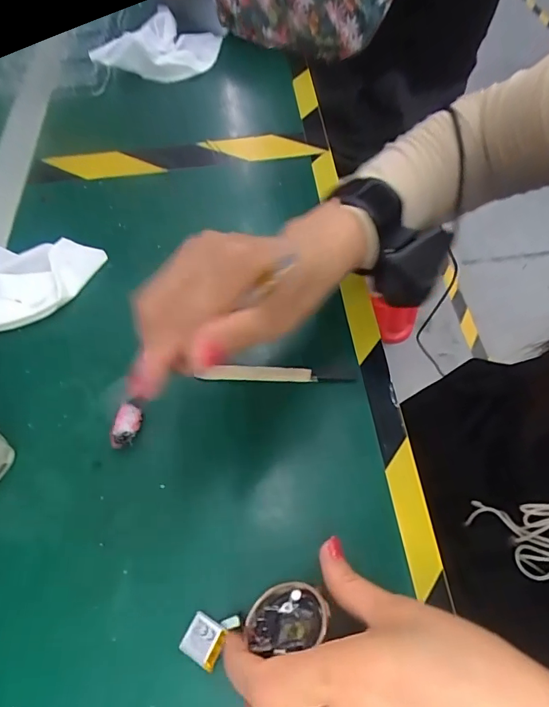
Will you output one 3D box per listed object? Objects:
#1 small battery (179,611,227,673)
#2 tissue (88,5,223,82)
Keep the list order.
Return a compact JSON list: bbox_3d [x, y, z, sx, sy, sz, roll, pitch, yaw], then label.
[{"bbox_3d":[-0.036,0.147,0.232,0.021,0.007,0.019,24,63,16],"label":"small battery"},{"bbox_3d":[-0.131,-0.365,0.545,0.081,0.054,0.142,21,62,14],"label":"tissue"}]

